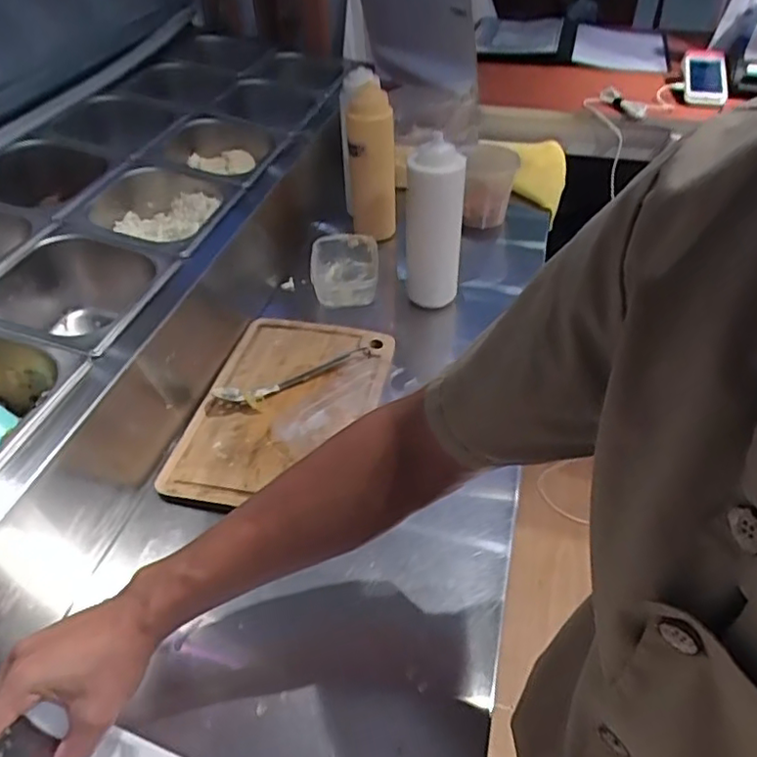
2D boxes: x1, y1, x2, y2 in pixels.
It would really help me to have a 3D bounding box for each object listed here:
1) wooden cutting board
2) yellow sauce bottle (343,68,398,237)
[{"bbox_3d":[-0.107,0.026,0.722,0.197,0.016,0.288,9,44,11],"label":"wooden cutting board"},{"bbox_3d":[-0.010,-0.332,0.953,0.072,0.220,0.076,-2,43,-1],"label":"yellow sauce bottle"}]

